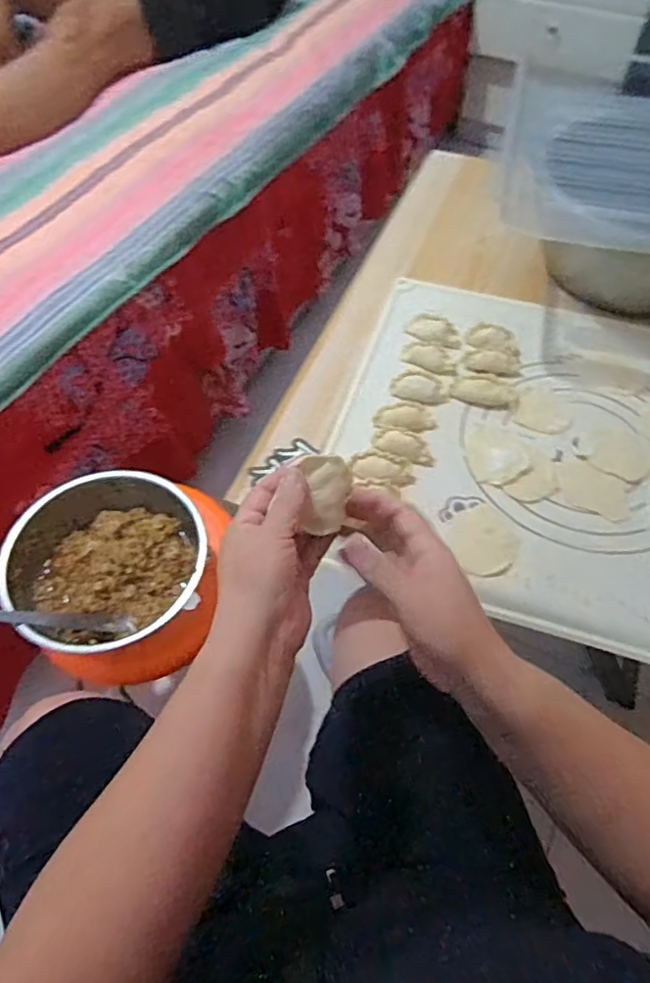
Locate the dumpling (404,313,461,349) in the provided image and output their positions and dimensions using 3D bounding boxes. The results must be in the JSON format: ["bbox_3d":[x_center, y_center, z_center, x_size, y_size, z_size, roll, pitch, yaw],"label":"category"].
[{"bbox_3d":[0.120,-0.177,0.655,0.062,0.018,0.029,28,61,16],"label":"dumpling"}]

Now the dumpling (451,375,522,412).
[{"bbox_3d":[0.164,-0.103,0.602,0.070,0.015,0.026,18,59,11],"label":"dumpling"}]

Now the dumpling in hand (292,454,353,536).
[{"bbox_3d":[0.002,-0.001,0.414,0.032,0.050,0.025,1,18,3],"label":"dumpling in hand"}]

